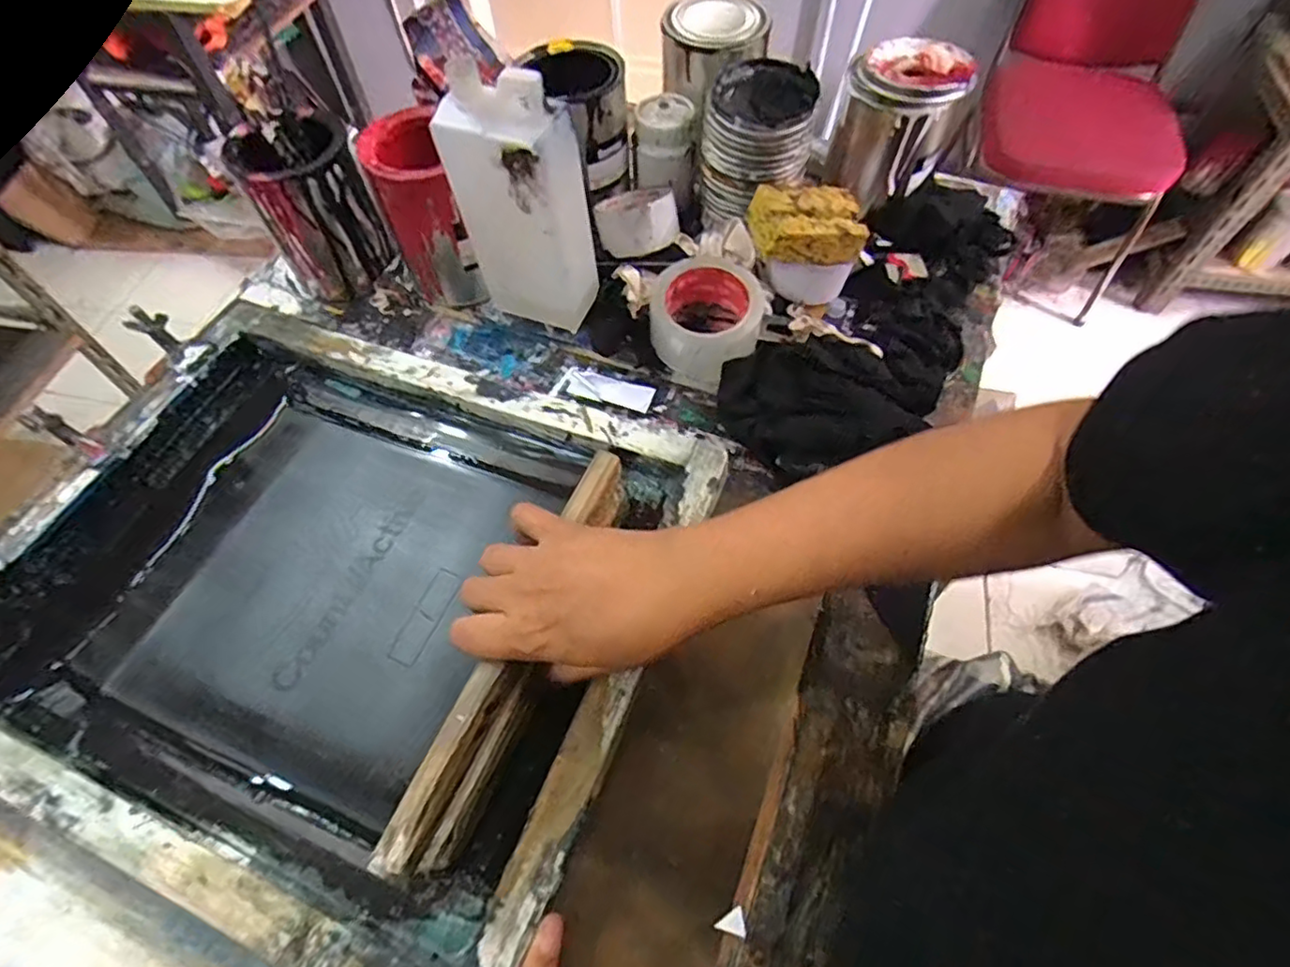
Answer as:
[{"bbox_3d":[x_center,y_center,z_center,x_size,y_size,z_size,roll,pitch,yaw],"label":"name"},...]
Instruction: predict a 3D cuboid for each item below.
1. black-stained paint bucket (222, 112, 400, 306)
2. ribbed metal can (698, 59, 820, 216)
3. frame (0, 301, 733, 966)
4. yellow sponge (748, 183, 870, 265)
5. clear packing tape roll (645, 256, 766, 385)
[{"bbox_3d":[-0.325,-0.273,0.635,0.103,0.139,0.096,-31,63,-14],"label":"black-stained paint bucket"},{"bbox_3d":[0.108,-0.335,0.622,0.103,0.107,0.099,5,60,4],"label":"ribbed metal can"},{"bbox_3d":[-0.231,0.060,0.493,0.490,0.047,0.437,18,62,13],"label":"frame"},{"bbox_3d":[0.149,-0.240,0.583,0.101,0.040,0.069,-6,60,-2],"label":"yellow sponge"},{"bbox_3d":[0.057,-0.156,0.589,0.101,0.061,0.109,14,62,11],"label":"clear packing tape roll"}]

